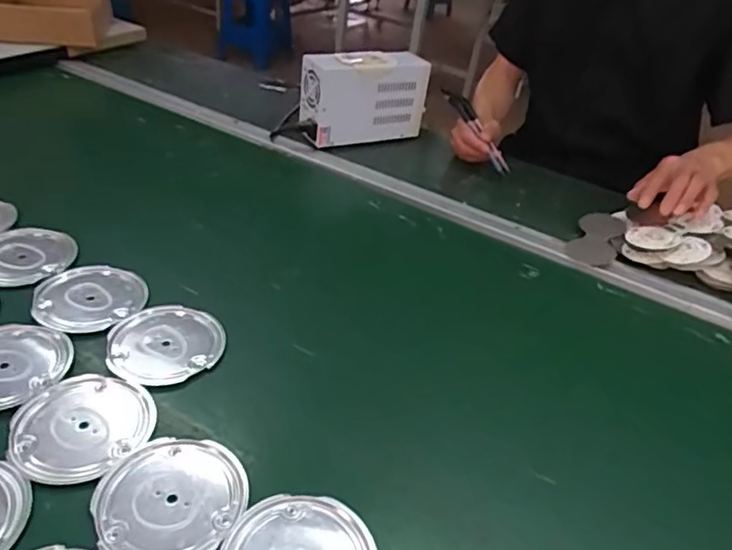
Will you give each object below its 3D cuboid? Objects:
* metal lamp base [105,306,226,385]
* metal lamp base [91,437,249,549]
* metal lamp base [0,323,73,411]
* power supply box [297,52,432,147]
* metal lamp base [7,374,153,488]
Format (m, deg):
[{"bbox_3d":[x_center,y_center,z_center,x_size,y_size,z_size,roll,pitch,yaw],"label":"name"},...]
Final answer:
[{"bbox_3d":[-0.192,0.066,0.548,0.103,0.008,0.102,-10,40,-22],"label":"metal lamp base"},{"bbox_3d":[-0.143,0.163,0.418,0.103,0.007,0.101,5,36,-4],"label":"metal lamp base"},{"bbox_3d":[-0.317,0.077,0.500,0.097,0.006,0.099,5,36,-4],"label":"metal lamp base"},{"bbox_3d":[-0.003,-0.287,0.947,0.210,0.148,0.080,-13,41,-25],"label":"power supply box"},{"bbox_3d":[-0.231,0.122,0.465,0.098,0.009,0.105,5,36,-4],"label":"metal lamp base"}]

